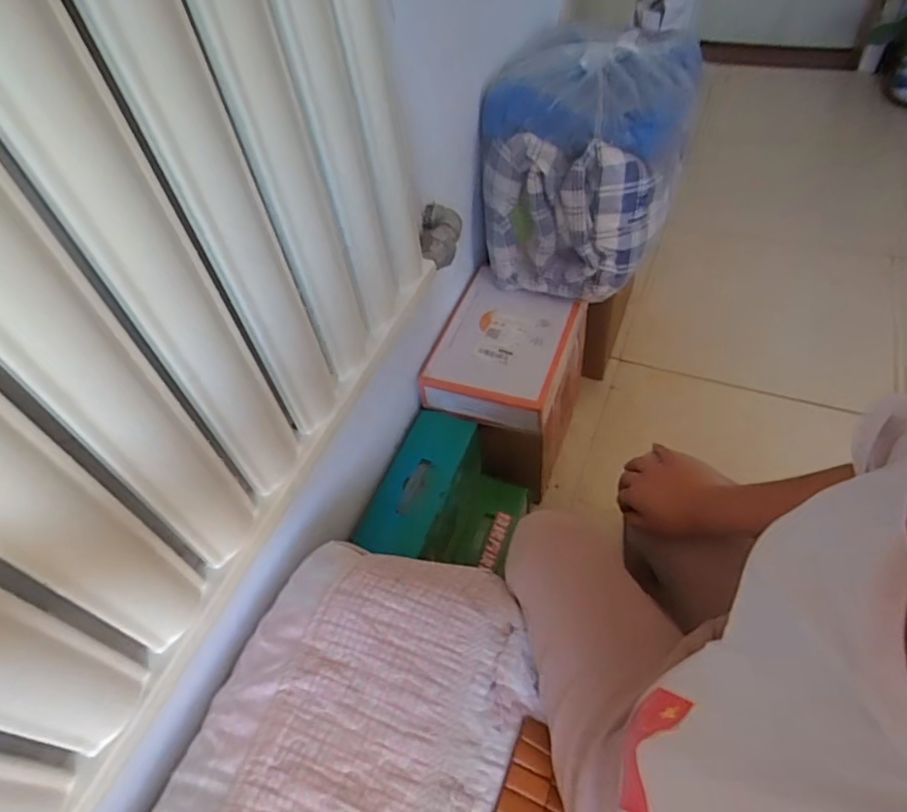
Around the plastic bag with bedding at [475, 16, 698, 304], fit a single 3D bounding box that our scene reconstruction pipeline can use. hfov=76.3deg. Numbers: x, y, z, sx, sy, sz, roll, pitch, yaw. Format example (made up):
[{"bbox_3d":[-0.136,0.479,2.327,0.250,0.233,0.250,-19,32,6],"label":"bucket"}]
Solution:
[{"bbox_3d":[0.246,-0.459,1.067,0.316,0.288,0.425,17,55,19],"label":"plastic bag with bedding"}]

